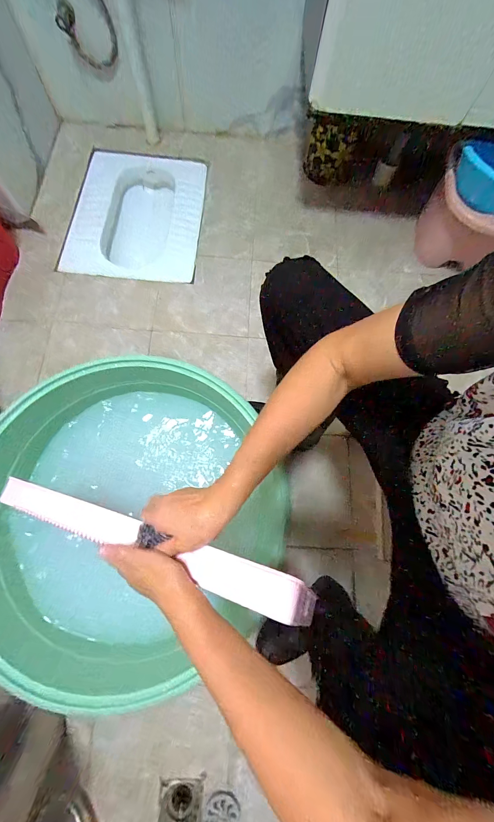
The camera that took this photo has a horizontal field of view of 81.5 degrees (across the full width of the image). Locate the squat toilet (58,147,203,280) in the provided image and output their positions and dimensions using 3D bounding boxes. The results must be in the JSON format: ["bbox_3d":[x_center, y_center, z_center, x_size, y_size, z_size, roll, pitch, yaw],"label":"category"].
[{"bbox_3d":[-0.391,-0.717,1.065,0.434,0.136,0.544,4,70,-1],"label":"squat toilet"}]

